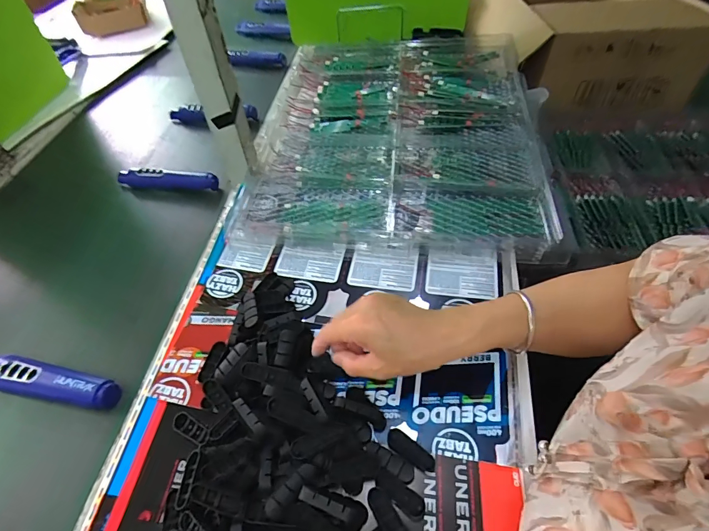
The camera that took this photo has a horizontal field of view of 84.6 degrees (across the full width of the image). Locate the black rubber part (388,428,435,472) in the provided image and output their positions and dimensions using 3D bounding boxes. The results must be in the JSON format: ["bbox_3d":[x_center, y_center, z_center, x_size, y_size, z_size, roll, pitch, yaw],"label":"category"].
[{"bbox_3d":[0.052,0.169,0.356,0.047,0.013,0.017,33,61,26],"label":"black rubber part"}]

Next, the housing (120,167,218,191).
[{"bbox_3d":[-0.314,-0.141,0.652,0.182,0.037,0.034,6,52,9],"label":"housing"}]

